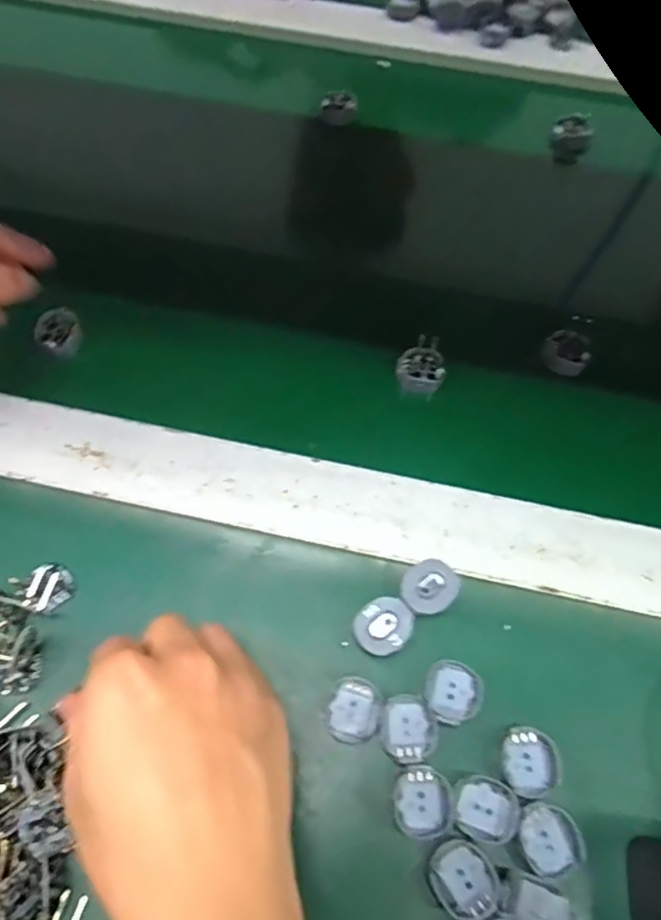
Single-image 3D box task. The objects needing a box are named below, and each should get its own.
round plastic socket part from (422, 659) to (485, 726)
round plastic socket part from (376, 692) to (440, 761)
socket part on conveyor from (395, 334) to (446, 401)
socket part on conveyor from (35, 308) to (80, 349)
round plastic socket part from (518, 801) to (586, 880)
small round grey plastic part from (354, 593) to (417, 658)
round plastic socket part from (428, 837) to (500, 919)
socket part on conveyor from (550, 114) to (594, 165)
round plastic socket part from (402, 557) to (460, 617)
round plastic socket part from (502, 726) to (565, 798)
[{"bbox_3d":[0.058,0.111,0.307,0.028,0.010,0.027,0,62,-1],"label":"round plastic socket part"},{"bbox_3d":[0.036,0.123,0.296,0.027,0.006,0.027,0,62,-1],"label":"round plastic socket part"},{"bbox_3d":[0.056,-0.058,0.401,0.029,0.025,0.030,0,62,-1],"label":"socket part on conveyor"},{"bbox_3d":[-0.173,-0.084,0.410,0.023,0.010,0.028,21,64,10],"label":"socket part on conveyor"},{"bbox_3d":[0.094,0.162,0.275,0.025,0.007,0.028,-8,63,-5],"label":"round plastic socket part"},{"bbox_3d":[0.026,0.083,0.317,0.028,0.016,0.025,-38,69,-18],"label":"small round grey plastic part"},{"bbox_3d":[0.055,0.174,0.266,0.024,0.007,0.028,-38,69,-19],"label":"round plastic socket part"},{"bbox_3d":[0.191,-0.256,0.512,0.030,0.031,0.022,18,63,8],"label":"socket part on conveyor"},{"bbox_3d":[0.049,0.066,0.326,0.028,0.016,0.026,0,62,-1],"label":"round plastic socket part"},{"bbox_3d":[0.091,0.139,0.294,0.026,0.010,0.029,19,64,9],"label":"round plastic socket part"}]

